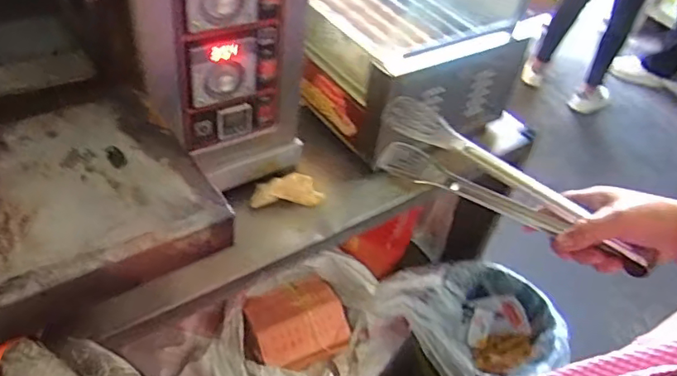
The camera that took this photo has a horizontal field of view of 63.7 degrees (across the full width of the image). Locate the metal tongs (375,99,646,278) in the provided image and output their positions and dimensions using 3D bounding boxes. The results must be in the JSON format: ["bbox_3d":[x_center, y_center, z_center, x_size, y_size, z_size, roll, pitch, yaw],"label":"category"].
[{"bbox_3d":[0.164,0.004,0.554,0.272,0.102,0.044,31,49,19],"label":"metal tongs"}]

